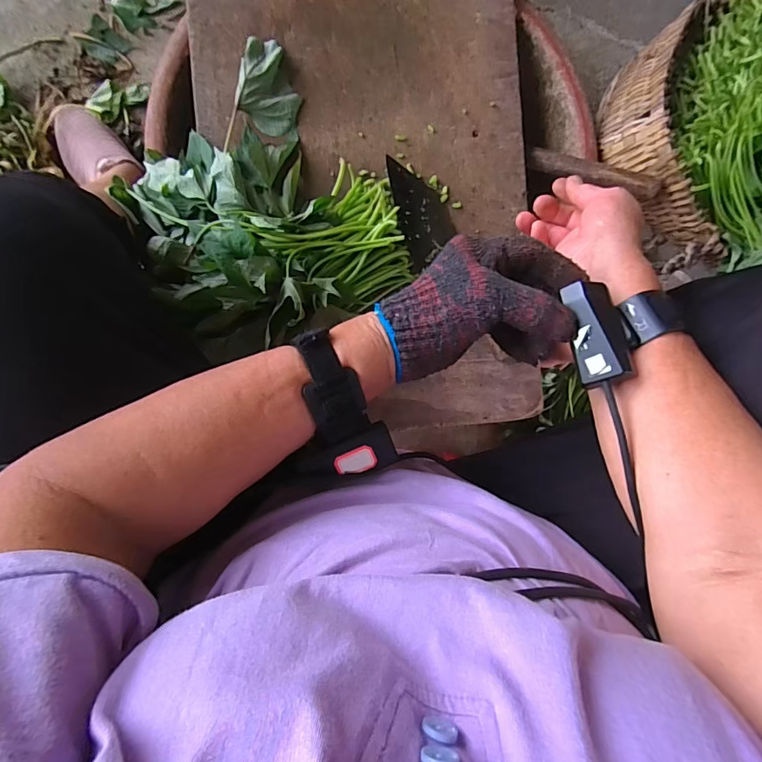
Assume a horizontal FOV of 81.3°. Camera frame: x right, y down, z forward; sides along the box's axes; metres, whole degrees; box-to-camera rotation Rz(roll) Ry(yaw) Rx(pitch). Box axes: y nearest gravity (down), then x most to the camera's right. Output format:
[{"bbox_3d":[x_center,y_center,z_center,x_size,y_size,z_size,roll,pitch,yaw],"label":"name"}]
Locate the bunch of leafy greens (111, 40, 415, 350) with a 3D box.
[{"bbox_3d":[-0.134,-0.206,0.527,0.275,0.125,0.334,-42,93,-4],"label":"bunch of leafy greens"}]

